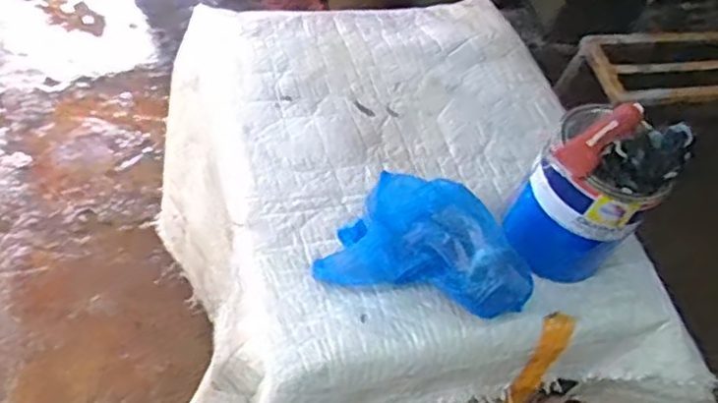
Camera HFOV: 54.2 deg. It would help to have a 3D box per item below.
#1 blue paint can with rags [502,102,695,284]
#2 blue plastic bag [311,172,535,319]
[{"bbox_3d":[0.324,-0.019,0.966,0.151,0.230,0.162,6,53,-8],"label":"blue paint can with rags"},{"bbox_3d":[0.094,0.051,0.943,0.276,0.104,0.158,13,53,-2],"label":"blue plastic bag"}]

